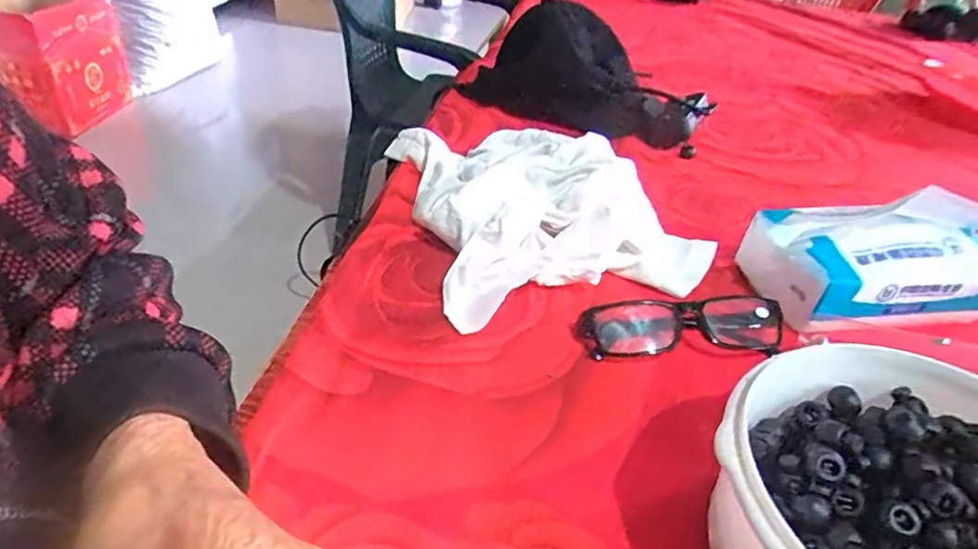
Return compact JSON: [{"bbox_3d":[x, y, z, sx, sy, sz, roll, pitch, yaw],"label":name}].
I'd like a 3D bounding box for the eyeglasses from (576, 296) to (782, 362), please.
[{"bbox_3d":[0.128,0.034,0.397,0.133,0.033,0.034,-1,36,-12],"label":"eyeglasses"}]

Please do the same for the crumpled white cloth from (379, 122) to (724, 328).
[{"bbox_3d":[0.039,-0.073,0.504,0.228,0.061,0.257,-8,38,-22],"label":"crumpled white cloth"}]

